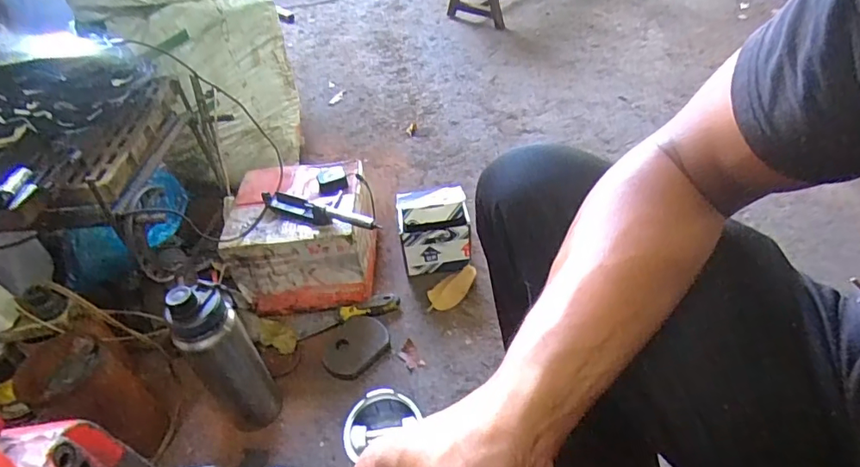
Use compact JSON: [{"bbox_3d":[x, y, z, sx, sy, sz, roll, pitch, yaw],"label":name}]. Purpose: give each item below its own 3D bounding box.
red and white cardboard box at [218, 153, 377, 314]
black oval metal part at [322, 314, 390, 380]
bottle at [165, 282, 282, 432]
[{"bbox_3d":[-0.219,0.000,0.939,0.221,0.176,0.220,-4,43,-1],"label":"red and white cardboard box"},{"bbox_3d":[-0.125,0.186,0.860,0.094,0.007,0.118,27,51,29],"label":"black oval metal part"},{"bbox_3d":[-0.283,0.164,0.705,0.080,0.257,0.087,-31,49,-26],"label":"bottle"}]

